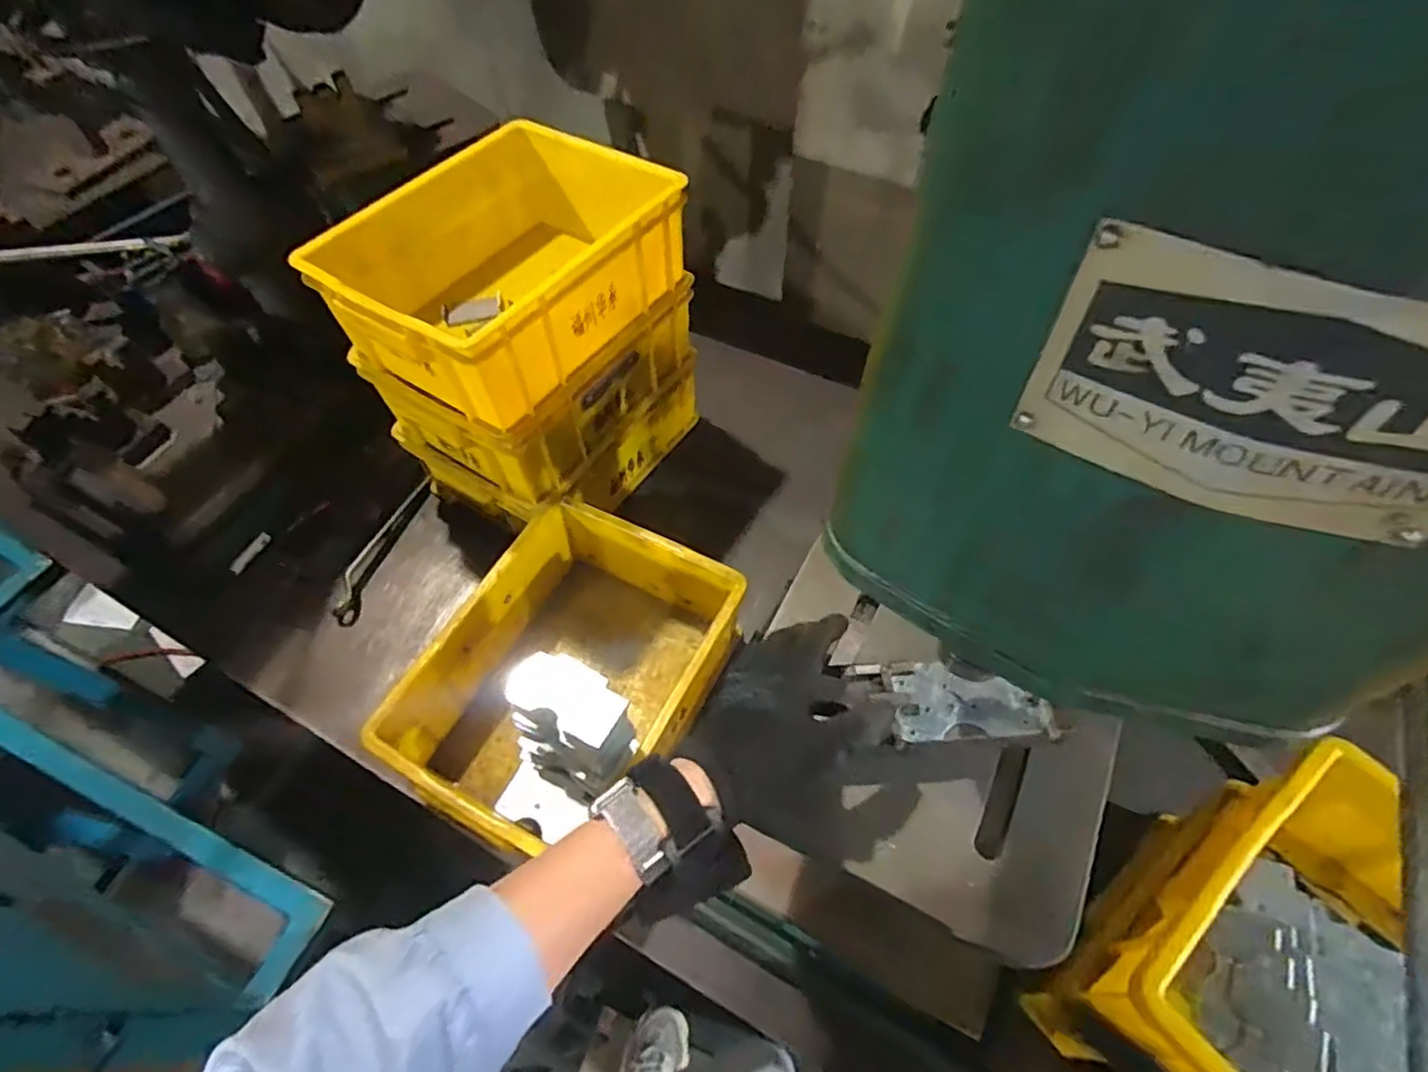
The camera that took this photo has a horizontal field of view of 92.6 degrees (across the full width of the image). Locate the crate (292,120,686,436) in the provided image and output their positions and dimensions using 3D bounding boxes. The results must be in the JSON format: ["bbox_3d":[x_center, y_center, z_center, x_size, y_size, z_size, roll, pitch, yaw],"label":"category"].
[{"bbox_3d":[-0.221,-0.294,0.756,0.255,0.130,0.350,29,63,19],"label":"crate"}]

